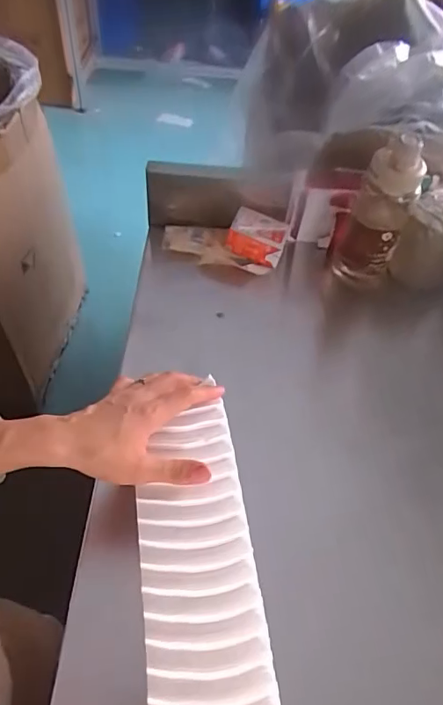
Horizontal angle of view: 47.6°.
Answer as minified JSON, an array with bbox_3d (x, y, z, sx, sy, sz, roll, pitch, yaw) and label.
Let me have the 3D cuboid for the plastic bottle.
[{"bbox_3d":[0.215,-0.191,0.700,0.082,0.235,0.070,17,53,9],"label":"plastic bottle"}]

